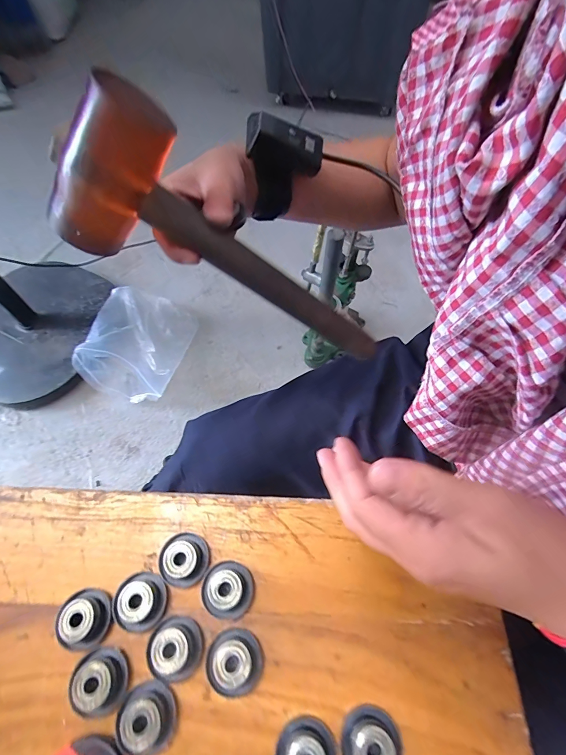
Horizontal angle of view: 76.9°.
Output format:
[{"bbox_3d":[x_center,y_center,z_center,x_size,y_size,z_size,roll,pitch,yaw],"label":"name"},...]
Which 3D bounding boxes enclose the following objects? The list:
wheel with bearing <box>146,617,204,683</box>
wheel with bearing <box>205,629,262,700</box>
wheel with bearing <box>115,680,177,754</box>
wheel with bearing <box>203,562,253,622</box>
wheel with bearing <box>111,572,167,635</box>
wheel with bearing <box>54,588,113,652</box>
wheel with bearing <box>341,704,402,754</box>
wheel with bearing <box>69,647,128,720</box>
[{"bbox_3d":[-0.066,0.163,0.213,0.032,0.014,0.031,0,59,1],"label":"wheel with bearing"},{"bbox_3d":[-0.029,0.168,0.211,0.032,0.015,0.032,0,59,1],"label":"wheel with bearing"},{"bbox_3d":[-0.076,0.191,0.198,0.030,0.014,0.031,-3,59,-1],"label":"wheel with bearing"},{"bbox_3d":[-0.036,0.137,0.229,0.032,0.014,0.032,0,59,1],"label":"wheel with bearing"},{"bbox_3d":[-0.092,0.142,0.225,0.030,0.016,0.032,0,59,1],"label":"wheel with bearing"},{"bbox_3d":[-0.123,0.150,0.222,0.028,0.017,0.031,-2,59,0],"label":"wheel with bearing"},{"bbox_3d":[0.047,0.198,0.192,0.032,0.015,0.027,-33,64,-17],"label":"wheel with bearing"},{"bbox_3d":[-0.108,0.177,0.207,0.029,0.013,0.031,-15,60,-8],"label":"wheel with bearing"}]

